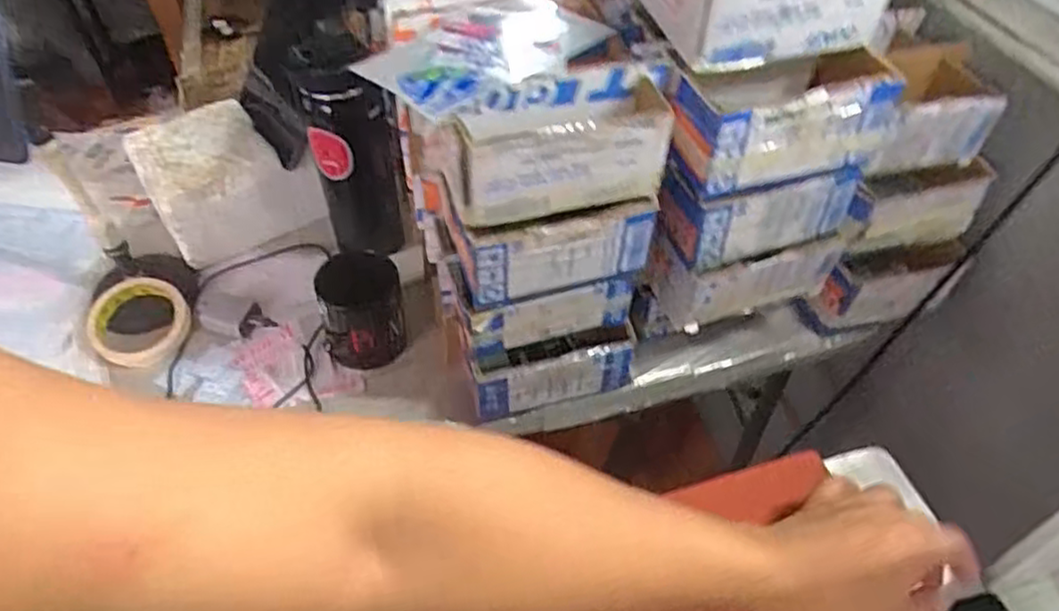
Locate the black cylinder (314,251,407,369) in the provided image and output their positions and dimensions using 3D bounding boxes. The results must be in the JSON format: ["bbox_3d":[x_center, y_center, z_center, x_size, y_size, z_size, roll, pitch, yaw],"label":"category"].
[{"bbox_3d":[-0.169,-0.001,0.720,0.083,0.101,0.087,-14,51,-12],"label":"black cylinder"}]

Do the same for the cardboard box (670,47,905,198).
[{"bbox_3d":[0.183,-0.148,0.550,0.156,0.077,0.083,-13,51,-12],"label":"cardboard box"}]

